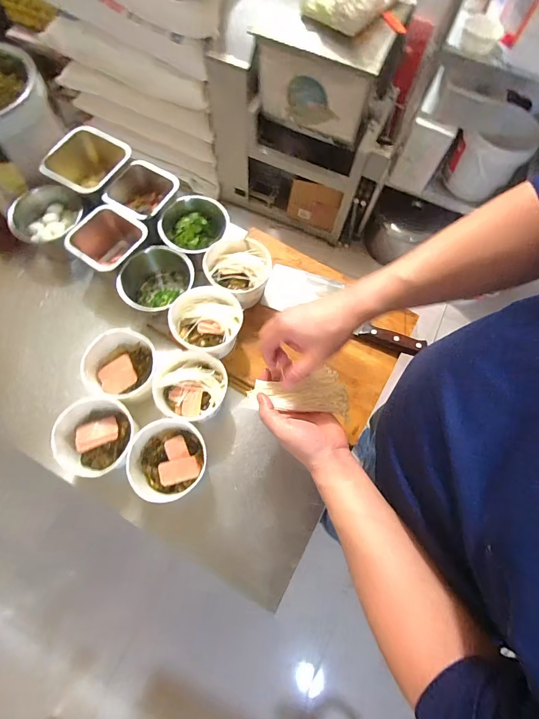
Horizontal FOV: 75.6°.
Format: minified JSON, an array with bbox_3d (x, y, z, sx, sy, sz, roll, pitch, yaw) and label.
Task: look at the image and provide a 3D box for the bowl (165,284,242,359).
[{"bbox_3d":[-0.113,-0.063,0.622,0.128,0.068,0.115,28,71,7],"label":"bowl"}]

